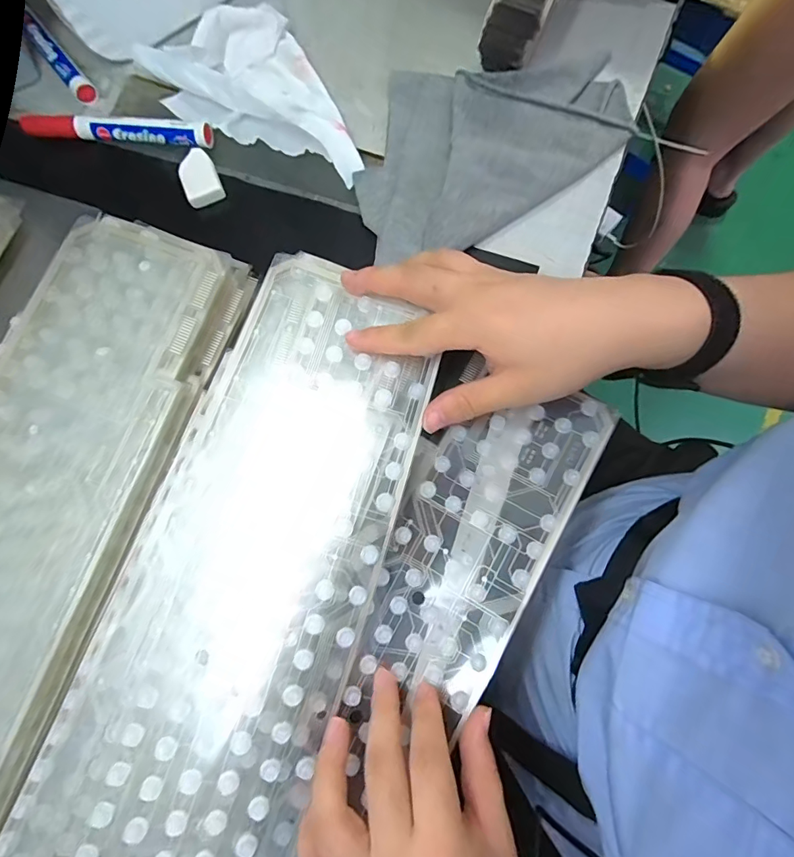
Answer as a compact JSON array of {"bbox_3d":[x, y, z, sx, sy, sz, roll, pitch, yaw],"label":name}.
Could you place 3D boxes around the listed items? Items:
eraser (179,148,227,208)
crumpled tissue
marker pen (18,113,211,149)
[{"bbox_3d":[-0.147,-0.187,0.340,0.027,0.011,0.043,-24,79,-4],"label":"eraser"},{"bbox_3d":[-0.098,-0.265,0.342,0.184,0.041,0.092,26,81,6],"label":"crumpled tissue"},{"bbox_3d":[-0.212,-0.226,0.345,0.144,0.016,0.016,6,79,2],"label":"marker pen"}]

